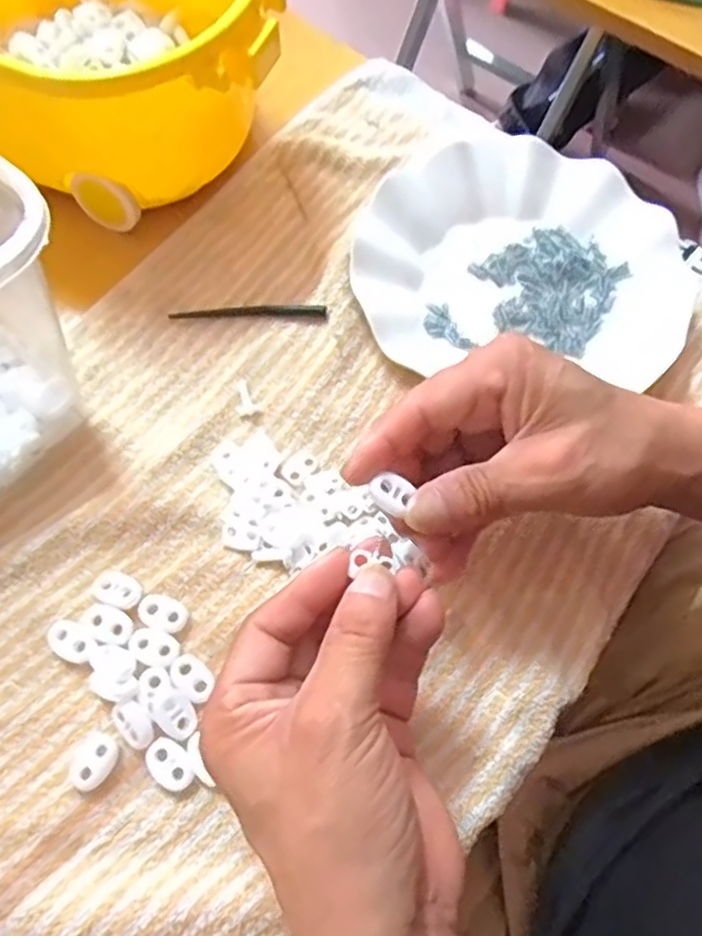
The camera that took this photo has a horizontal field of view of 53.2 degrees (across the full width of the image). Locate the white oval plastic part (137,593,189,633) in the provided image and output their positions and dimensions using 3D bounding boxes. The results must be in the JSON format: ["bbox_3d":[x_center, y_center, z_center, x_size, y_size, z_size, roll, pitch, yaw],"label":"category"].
[{"bbox_3d":[-0.085,0.066,0.320,0.022,0.005,0.015,19,66,9],"label":"white oval plastic part"}]

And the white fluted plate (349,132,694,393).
[{"bbox_3d":[0.097,-0.111,0.392,0.180,0.021,0.173,0,65,0],"label":"white fluted plate"}]

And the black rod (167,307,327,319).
[{"bbox_3d":[-0.057,-0.086,0.389,0.085,0.004,0.007,-1,65,0],"label":"black rod"}]

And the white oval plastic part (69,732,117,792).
[{"bbox_3d":[-0.108,0.122,0.294,0.016,0.005,0.022,23,67,10],"label":"white oval plastic part"}]

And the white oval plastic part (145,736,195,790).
[{"bbox_3d":[-0.075,0.123,0.292,0.015,0.006,0.021,-42,71,-17],"label":"white oval plastic part"}]

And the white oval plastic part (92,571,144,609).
[{"bbox_3d":[-0.107,0.056,0.323,0.023,0.005,0.015,17,66,8],"label":"white oval plastic part"}]

